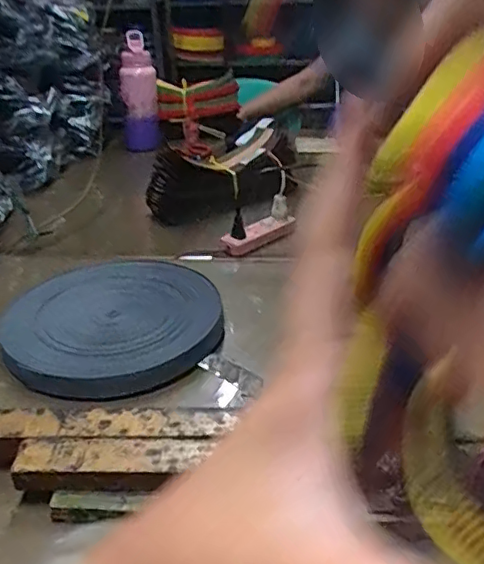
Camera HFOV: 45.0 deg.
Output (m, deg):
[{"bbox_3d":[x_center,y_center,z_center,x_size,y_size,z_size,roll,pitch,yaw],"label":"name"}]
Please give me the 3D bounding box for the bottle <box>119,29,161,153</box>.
[{"bbox_3d":[-0.247,-0.430,1.391,0.092,0.310,0.074,-11,51,-10],"label":"bottle"}]

